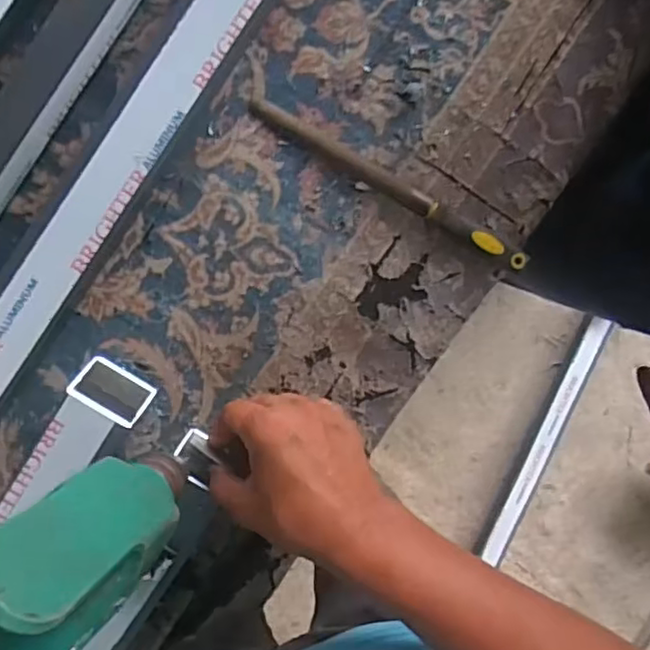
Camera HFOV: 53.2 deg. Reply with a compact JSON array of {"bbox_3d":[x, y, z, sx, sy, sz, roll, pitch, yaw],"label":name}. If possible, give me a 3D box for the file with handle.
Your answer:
[{"bbox_3d":[0.048,-0.104,0.475,0.228,0.021,0.020,30,91,-5],"label":"file with handle"}]

